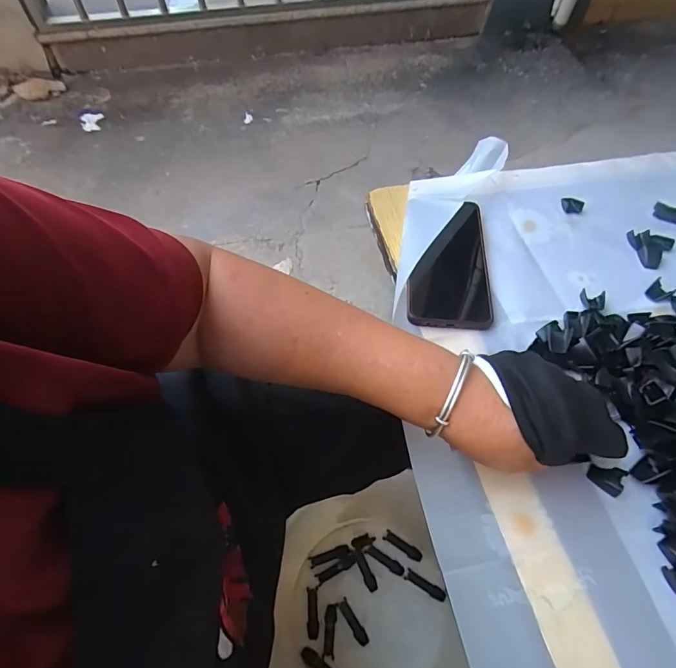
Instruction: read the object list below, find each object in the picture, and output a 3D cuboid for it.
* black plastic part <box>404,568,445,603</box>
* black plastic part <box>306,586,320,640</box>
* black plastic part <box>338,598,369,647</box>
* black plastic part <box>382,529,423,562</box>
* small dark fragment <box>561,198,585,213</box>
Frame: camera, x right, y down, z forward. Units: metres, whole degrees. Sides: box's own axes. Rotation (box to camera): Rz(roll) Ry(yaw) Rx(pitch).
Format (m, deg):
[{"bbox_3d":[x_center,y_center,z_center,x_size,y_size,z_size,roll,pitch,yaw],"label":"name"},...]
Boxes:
[{"bbox_3d":[0.144,0.415,0.714,0.069,0.007,0.019,26,63,14],"label":"black plastic part"},{"bbox_3d":[-0.040,0.443,0.688,0.019,0.004,0.069,-3,59,-2],"label":"black plastic part"},{"bbox_3d":[0.025,0.456,0.684,0.017,0.010,0.069,-31,64,-17],"label":"black plastic part"},{"bbox_3d":[0.112,0.363,0.740,0.070,0.009,0.019,28,63,15],"label":"black plastic part"},{"bbox_3d":[0.262,-0.144,0.486,0.024,0.007,0.019,29,61,18],"label":"small dark fragment"}]

